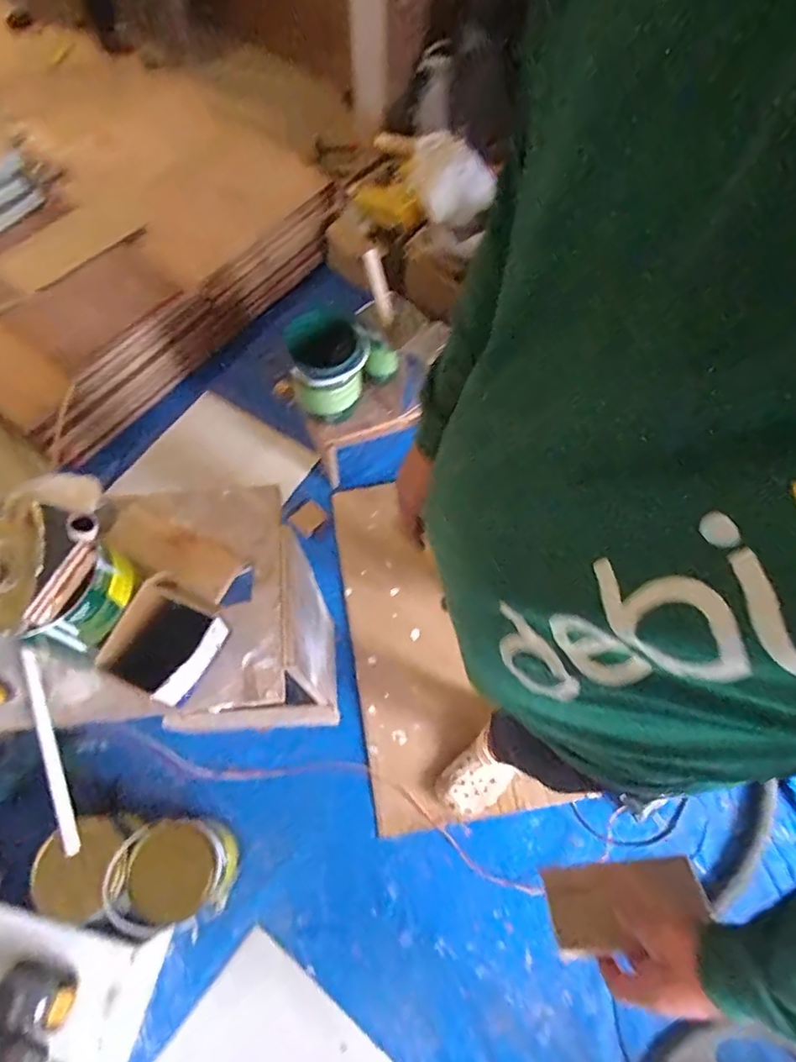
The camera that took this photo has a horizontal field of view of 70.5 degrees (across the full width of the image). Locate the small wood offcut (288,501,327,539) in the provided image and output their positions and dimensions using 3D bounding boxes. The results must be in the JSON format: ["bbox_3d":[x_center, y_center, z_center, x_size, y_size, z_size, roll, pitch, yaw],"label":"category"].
[{"bbox_3d":[-0.245,-0.037,1.528,0.088,0.015,0.081,-41,72,-21],"label":"small wood offcut"}]

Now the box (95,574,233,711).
[{"bbox_3d":[-0.303,0.142,0.744,0.111,0.089,0.145,26,67,9],"label":"box"}]

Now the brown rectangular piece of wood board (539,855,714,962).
[{"bbox_3d":[0.224,0.365,0.561,0.146,0.007,0.084,-19,21,10],"label":"brown rectangular piece of wood board"}]

